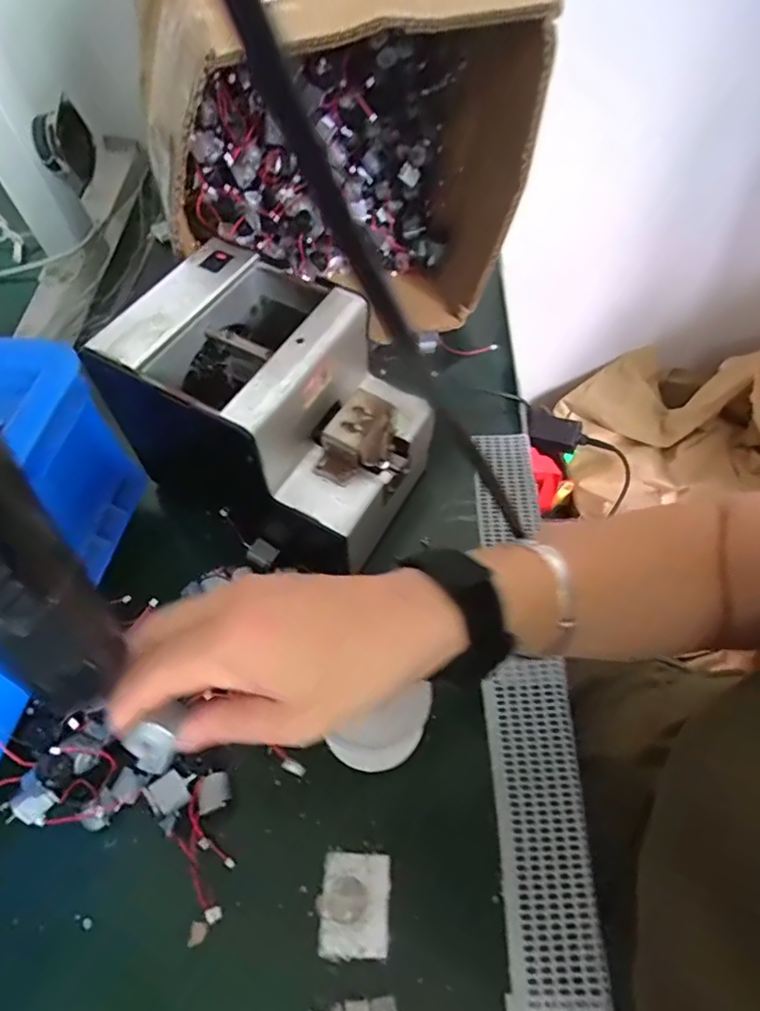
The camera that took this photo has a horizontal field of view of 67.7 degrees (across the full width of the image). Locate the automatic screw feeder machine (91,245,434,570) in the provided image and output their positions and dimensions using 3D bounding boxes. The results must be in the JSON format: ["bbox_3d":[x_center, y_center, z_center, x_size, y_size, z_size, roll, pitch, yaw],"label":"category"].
[{"bbox_3d":[-0.069,-0.053,0.385,0.176,0.146,0.141,27,64,18],"label":"automatic screw feeder machine"}]

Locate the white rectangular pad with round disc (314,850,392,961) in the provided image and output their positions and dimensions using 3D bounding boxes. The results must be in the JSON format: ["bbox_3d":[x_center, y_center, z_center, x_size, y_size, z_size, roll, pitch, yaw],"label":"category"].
[{"bbox_3d":[-0.014,0.217,0.309,0.037,0.005,0.047,2,59,4],"label":"white rectangular pad with round disc"}]

